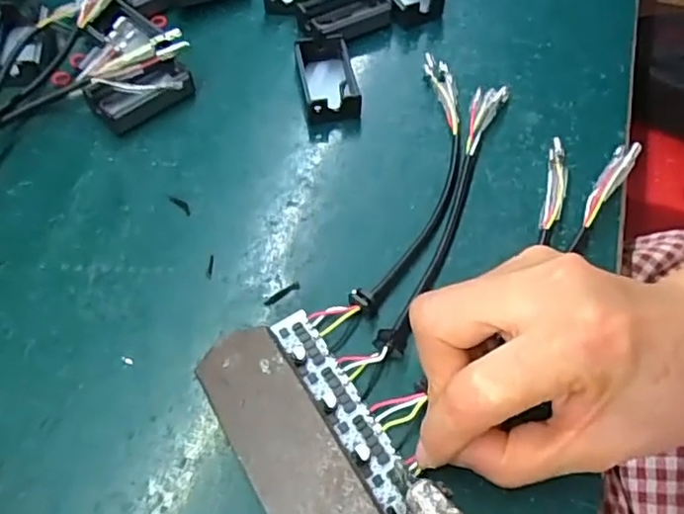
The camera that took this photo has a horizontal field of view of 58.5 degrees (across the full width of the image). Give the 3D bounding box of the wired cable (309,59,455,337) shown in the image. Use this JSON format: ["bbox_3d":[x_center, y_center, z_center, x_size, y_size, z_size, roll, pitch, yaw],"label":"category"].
[{"bbox_3d":[0.037,-0.039,0.309,0.039,0.012,0.185,20,60,9],"label":"wired cable"}]

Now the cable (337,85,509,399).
[{"bbox_3d":[0.049,-0.023,0.299,0.022,0.012,0.195,23,60,11],"label":"cable"}]

